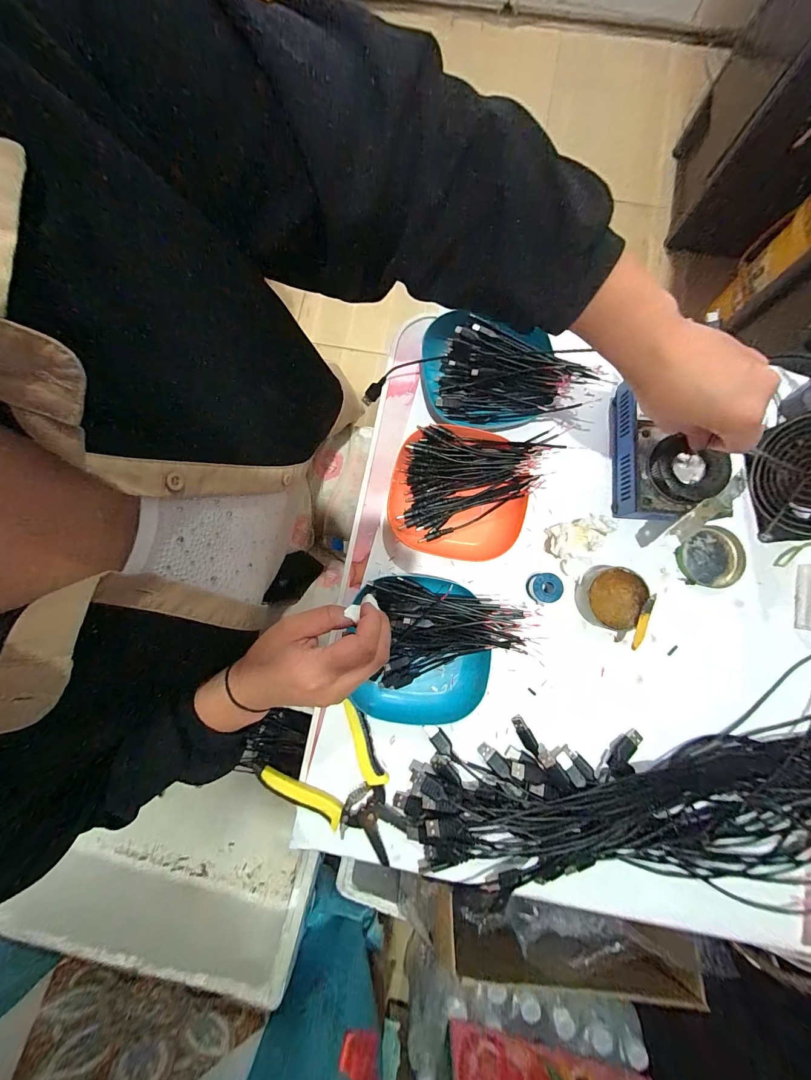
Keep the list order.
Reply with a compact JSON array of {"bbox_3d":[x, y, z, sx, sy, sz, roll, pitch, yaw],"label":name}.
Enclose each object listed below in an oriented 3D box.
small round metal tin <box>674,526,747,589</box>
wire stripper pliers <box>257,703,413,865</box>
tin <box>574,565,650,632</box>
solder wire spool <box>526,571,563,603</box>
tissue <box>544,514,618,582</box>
[{"bbox_3d":[0.334,0.020,0.388,0.068,0.010,0.060,-35,83,-3],"label":"small round metal tin"},{"bbox_3d":[-0.057,0.250,0.354,0.108,0.020,0.134,-40,83,-4],"label":"wire stripper pliers"},{"bbox_3d":[0.212,0.060,0.375,0.060,0.034,0.062,0,82,2],"label":"tin"},{"bbox_3d":[0.146,0.051,0.375,0.029,0.024,0.030,0,82,2],"label":"solder wire spool"},{"bbox_3d":[0.180,0.001,0.382,0.054,0.034,0.064,29,84,5],"label":"tissue"}]

